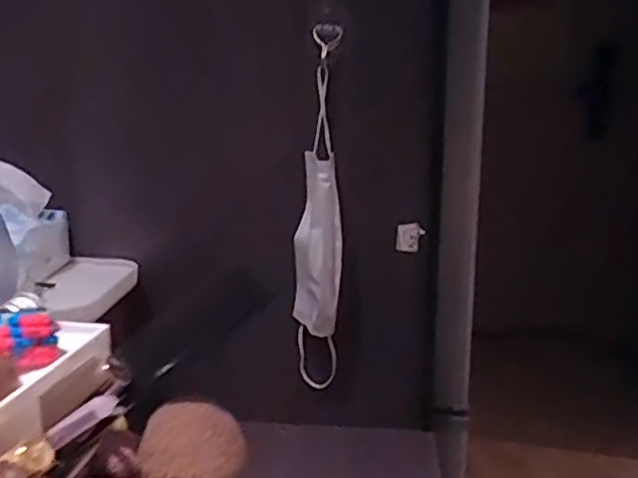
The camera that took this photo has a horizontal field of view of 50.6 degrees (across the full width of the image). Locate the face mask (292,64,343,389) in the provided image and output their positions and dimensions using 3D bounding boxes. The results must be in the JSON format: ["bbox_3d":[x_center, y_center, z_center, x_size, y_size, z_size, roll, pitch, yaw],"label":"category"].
[{"bbox_3d":[-0.001,0.004,0.636,0.043,0.292,0.063,-1,13,-1],"label":"face mask"}]

